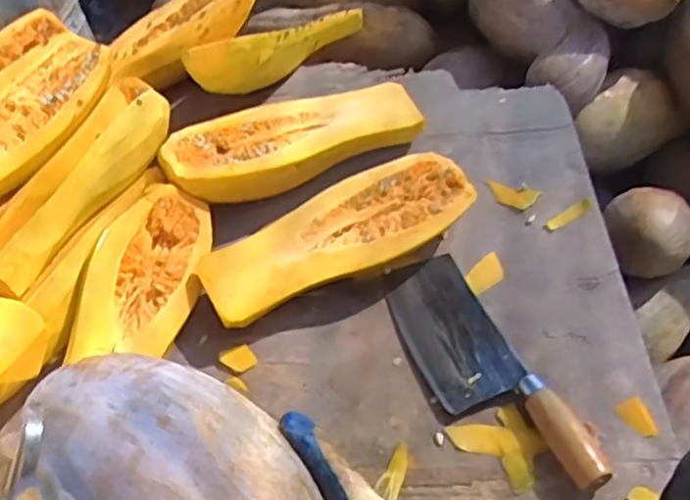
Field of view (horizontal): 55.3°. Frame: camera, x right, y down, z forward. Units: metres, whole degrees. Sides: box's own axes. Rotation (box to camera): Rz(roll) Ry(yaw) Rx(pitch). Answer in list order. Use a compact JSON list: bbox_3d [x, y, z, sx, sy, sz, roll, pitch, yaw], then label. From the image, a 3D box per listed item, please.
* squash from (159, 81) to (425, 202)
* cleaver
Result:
[{"bbox_3d":[-0.058,-0.131,0.762,0.296,0.046,0.114,-19,50,-10],"label":"squash"},{"bbox_3d":[0.119,0.101,0.591,0.093,0.030,0.270,-20,51,-11],"label":"cleaver"}]

